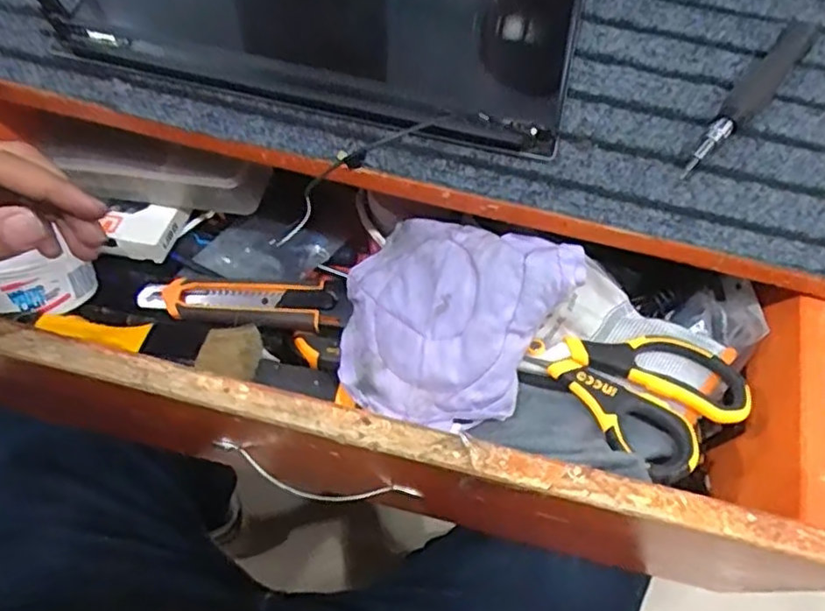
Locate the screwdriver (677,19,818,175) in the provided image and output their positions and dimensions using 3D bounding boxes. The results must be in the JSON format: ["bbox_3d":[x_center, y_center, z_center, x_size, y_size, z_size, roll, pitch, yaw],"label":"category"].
[{"bbox_3d":[0.209,-0.130,0.401,0.020,0.022,0.141,40,69,16],"label":"screwdriver"}]

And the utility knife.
[{"bbox_3d":[-0.130,-0.002,0.476,0.146,0.027,0.037,8,64,2],"label":"utility knife"}]

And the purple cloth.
[{"bbox_3d":[0.019,0.012,0.404,0.155,0.027,0.124,11,86,36],"label":"purple cloth"}]

